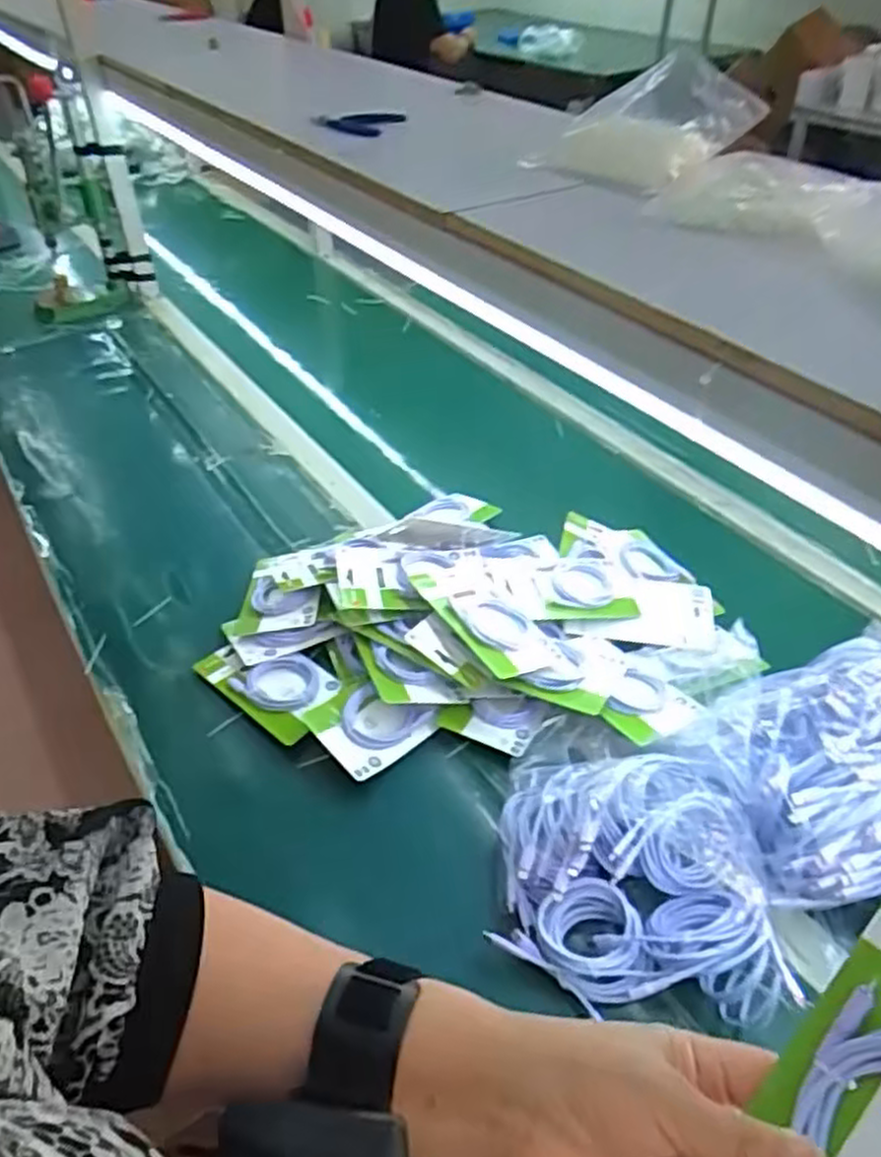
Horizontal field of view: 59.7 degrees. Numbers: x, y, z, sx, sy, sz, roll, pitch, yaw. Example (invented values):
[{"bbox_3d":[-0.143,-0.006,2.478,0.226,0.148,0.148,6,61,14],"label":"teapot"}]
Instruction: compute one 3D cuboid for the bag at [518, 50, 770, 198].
[{"bbox_3d":[0.233,-0.517,0.875,0.199,0.059,0.251,32,68,31],"label":"bag"}]

